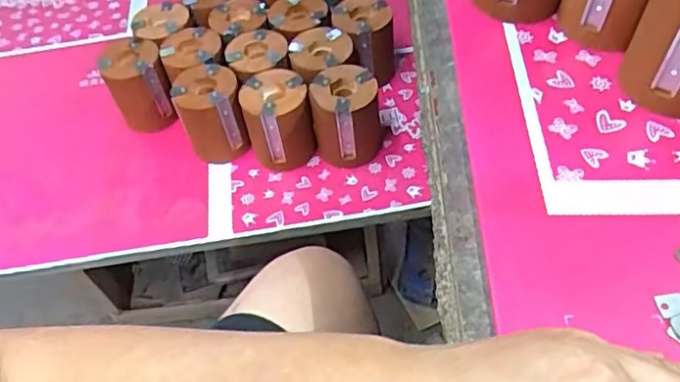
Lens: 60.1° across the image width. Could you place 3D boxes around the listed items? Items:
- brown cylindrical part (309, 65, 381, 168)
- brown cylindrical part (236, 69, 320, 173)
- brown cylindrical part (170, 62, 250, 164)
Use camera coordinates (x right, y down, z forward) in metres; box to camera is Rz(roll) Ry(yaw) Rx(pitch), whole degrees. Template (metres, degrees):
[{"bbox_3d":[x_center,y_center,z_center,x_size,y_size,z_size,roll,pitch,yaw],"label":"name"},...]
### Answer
[{"bbox_3d":[0.006,-0.090,0.718,0.077,0.100,0.073,-2,53,3],"label":"brown cylindrical part"},{"bbox_3d":[-0.076,-0.085,0.727,0.079,0.100,0.081,-12,53,-4],"label":"brown cylindrical part"},{"bbox_3d":[-0.161,-0.097,0.742,0.076,0.098,0.082,-2,53,3],"label":"brown cylindrical part"}]

